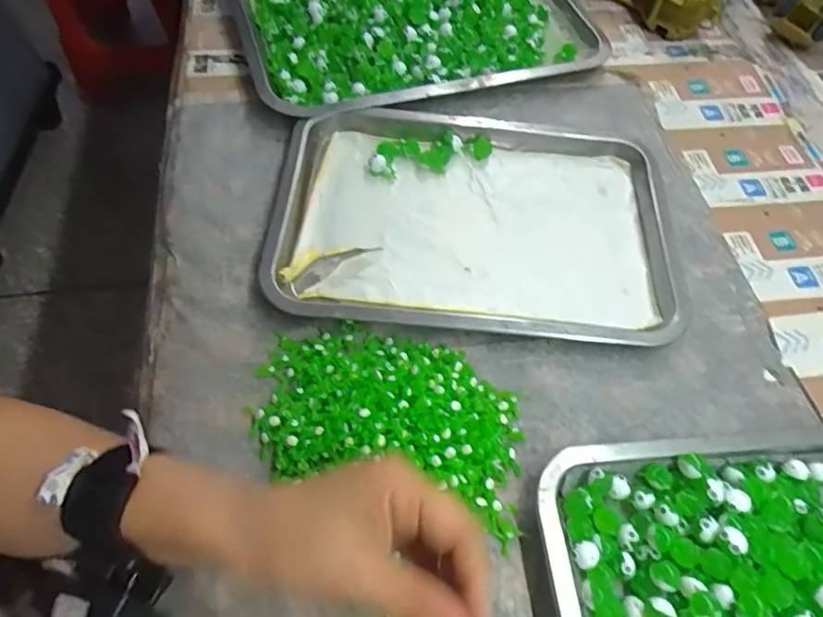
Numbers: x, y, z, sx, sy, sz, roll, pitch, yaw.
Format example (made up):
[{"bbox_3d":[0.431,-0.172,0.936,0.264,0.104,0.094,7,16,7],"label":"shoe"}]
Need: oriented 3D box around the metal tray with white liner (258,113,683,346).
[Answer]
[{"bbox_3d":[0.050,-0.071,0.447,0.310,0.025,0.207,6,60,0],"label":"metal tray with white liner"}]

